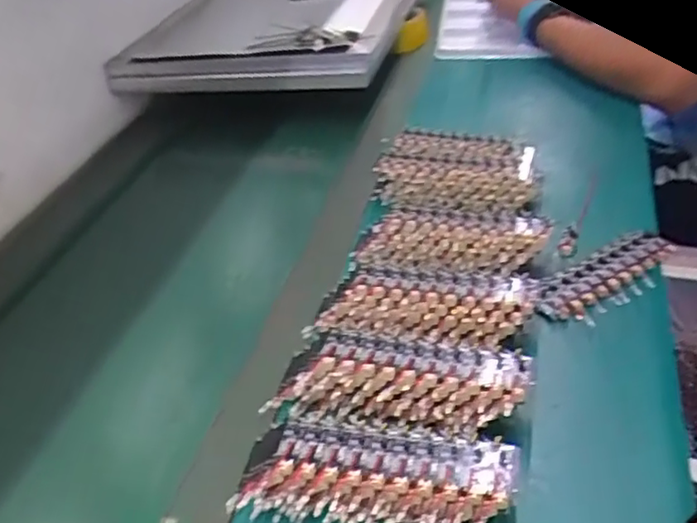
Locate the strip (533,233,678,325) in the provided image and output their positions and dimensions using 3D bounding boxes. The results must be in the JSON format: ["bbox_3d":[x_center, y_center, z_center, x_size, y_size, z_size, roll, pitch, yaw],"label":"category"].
[{"bbox_3d":[0.236,0.016,0.587,0.178,0.020,0.065,-26,42,-20],"label":"strip"}]

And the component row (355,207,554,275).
[{"bbox_3d":[0.101,-0.024,0.627,0.181,0.035,0.084,1,39,8],"label":"component row"}]

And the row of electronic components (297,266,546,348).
[{"bbox_3d":[0.066,0.039,0.558,0.183,0.028,0.083,0,39,12],"label":"row of electronic components"}]

